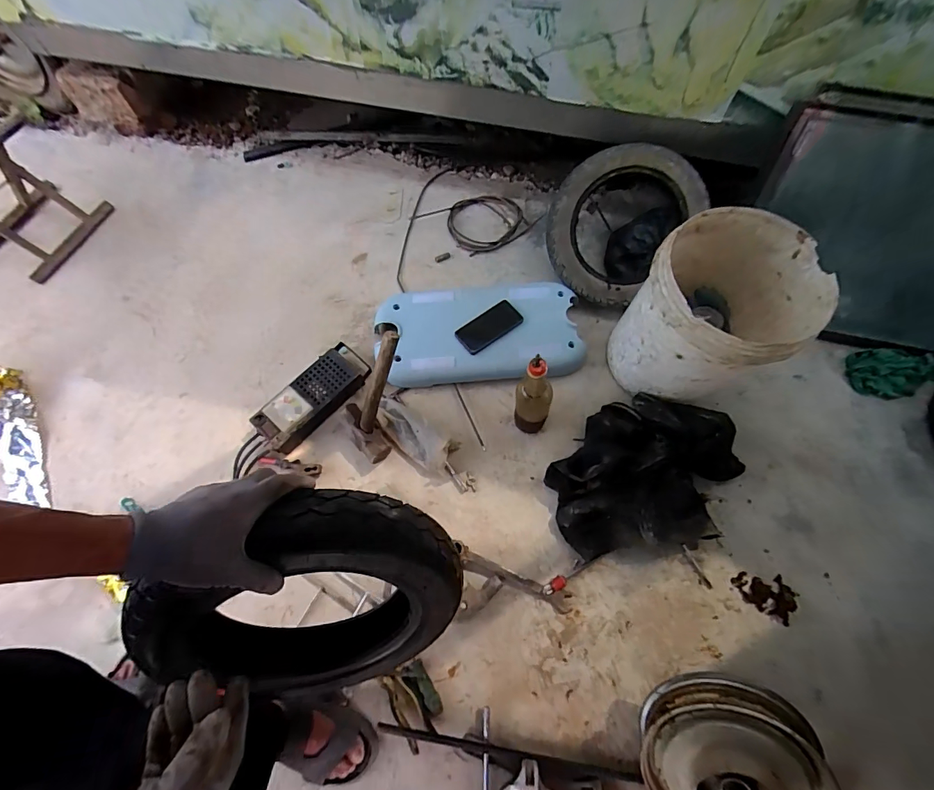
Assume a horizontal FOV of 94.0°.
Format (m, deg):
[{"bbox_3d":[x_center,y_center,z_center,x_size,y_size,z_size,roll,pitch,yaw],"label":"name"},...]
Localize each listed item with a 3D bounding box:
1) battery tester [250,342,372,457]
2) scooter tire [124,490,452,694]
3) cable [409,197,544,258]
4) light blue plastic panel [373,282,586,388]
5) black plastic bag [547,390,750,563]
[{"bbox_3d":[-0.351,0.006,1.016,0.117,0.064,0.275,39,72,16],"label":"battery tester"},{"bbox_3d":[-0.179,0.252,0.540,0.332,0.332,0.078,-29,37,12],"label":"scooter tire"},{"bbox_3d":[0.031,-0.490,1.249,0.300,0.021,0.200,-27,68,-11],"label":"cable"},{"bbox_3d":[0.021,-0.152,1.082,0.502,0.066,0.259,-7,66,-3],"label":"light blue plastic panel"},{"bbox_3d":[0.379,0.160,0.931,0.405,0.107,0.324,-13,66,-5],"label":"black plastic bag"}]

